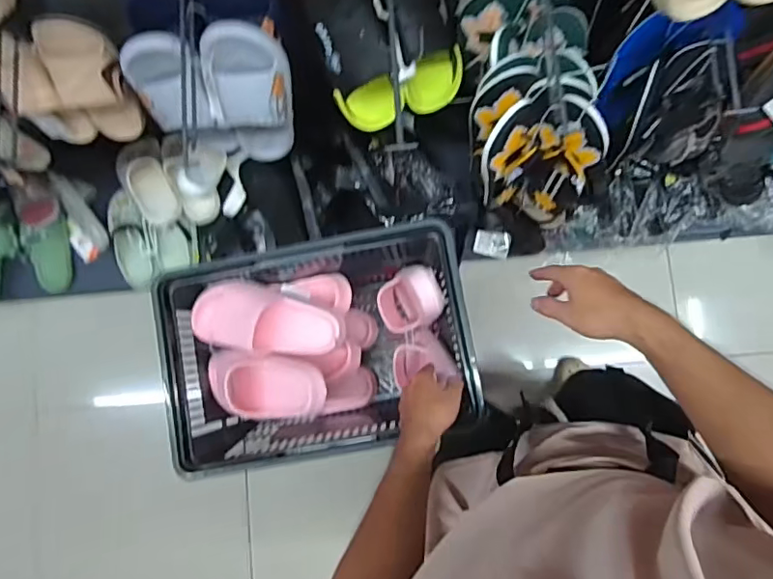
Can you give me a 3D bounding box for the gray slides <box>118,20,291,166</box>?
[{"bbox_3d":[-0.272,-0.317,0.900,0.238,0.257,0.111,-2,84,4],"label":"gray slides"}]

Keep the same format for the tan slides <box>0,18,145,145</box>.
[{"bbox_3d":[-0.546,-0.356,0.957,0.210,0.262,0.103,-14,83,2],"label":"tan slides"}]

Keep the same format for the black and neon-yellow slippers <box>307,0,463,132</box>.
[{"bbox_3d":[0.018,-0.384,0.890,0.241,0.274,0.103,-20,52,-2],"label":"black and neon-yellow slippers"}]

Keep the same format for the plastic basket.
[{"bbox_3d":[-0.105,0.103,0.967,0.478,0.287,0.331,-11,83,3],"label":"plastic basket"}]

